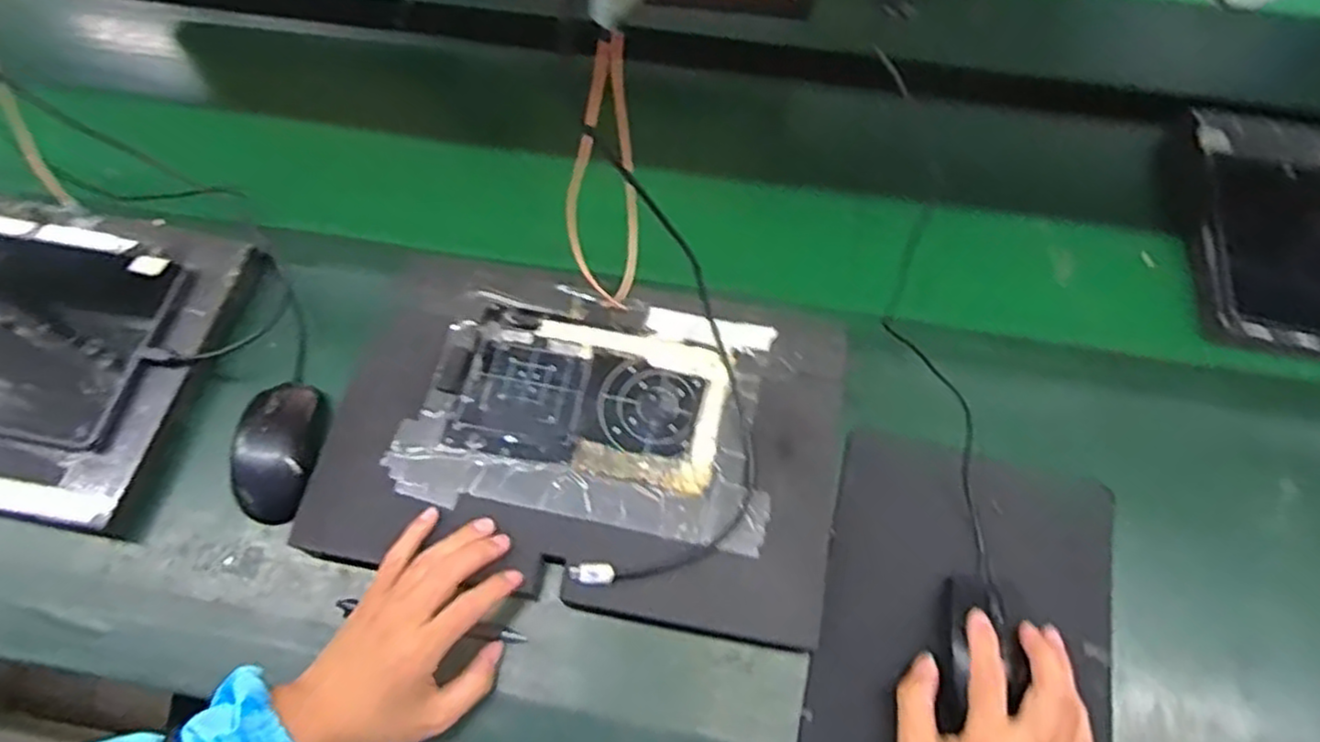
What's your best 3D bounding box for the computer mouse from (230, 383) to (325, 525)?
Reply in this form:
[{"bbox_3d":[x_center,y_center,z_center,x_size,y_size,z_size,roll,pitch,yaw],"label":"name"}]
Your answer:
[{"bbox_3d":[-0.299,0.060,0.568,0.061,0.030,0.108,-6,63,-4],"label":"computer mouse"}]

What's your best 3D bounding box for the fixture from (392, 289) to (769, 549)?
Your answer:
[{"bbox_3d":[-0.052,0.025,0.575,0.271,0.021,0.182,8,63,3],"label":"fixture"}]

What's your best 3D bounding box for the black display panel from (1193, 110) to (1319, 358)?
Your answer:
[{"bbox_3d":[0.599,-0.128,0.669,0.206,0.023,0.277,16,63,6],"label":"black display panel"}]

